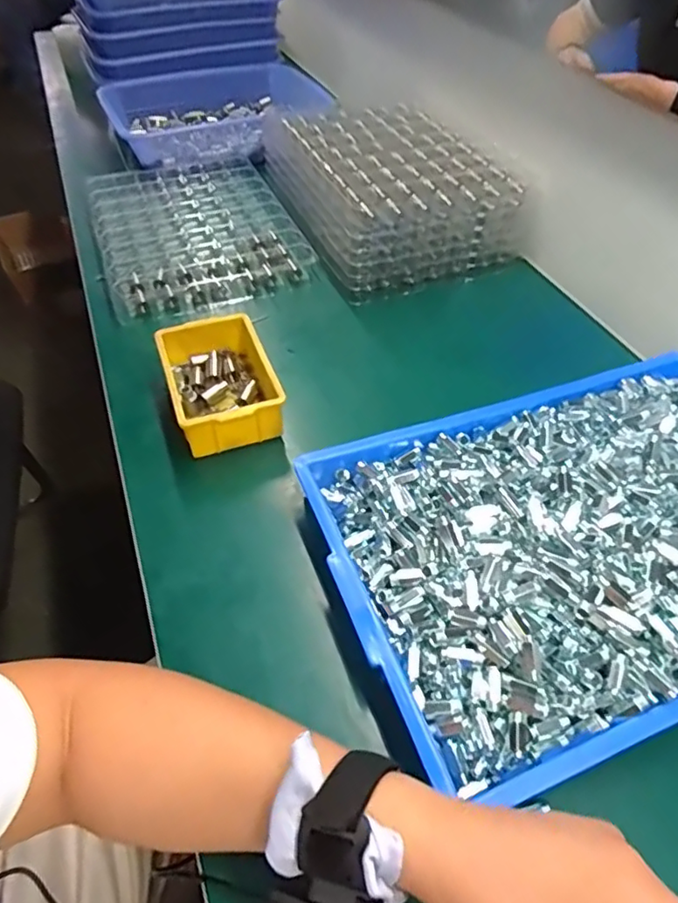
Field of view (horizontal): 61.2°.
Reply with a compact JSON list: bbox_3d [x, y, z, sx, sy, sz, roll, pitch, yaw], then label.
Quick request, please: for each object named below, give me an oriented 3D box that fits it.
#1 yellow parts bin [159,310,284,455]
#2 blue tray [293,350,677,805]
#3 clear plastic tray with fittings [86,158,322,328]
[{"bbox_3d":[-0.118,-0.066,0.573,0.096,0.056,0.150,-16,51,-14],"label":"yellow parts bin"},{"bbox_3d":[0.204,0.062,0.459,0.410,0.069,0.281,-16,51,-14],"label":"blue tray"},{"bbox_3d":[-0.209,-0.317,0.807,0.256,0.030,0.345,-17,51,-14],"label":"clear plastic tray with fittings"}]

